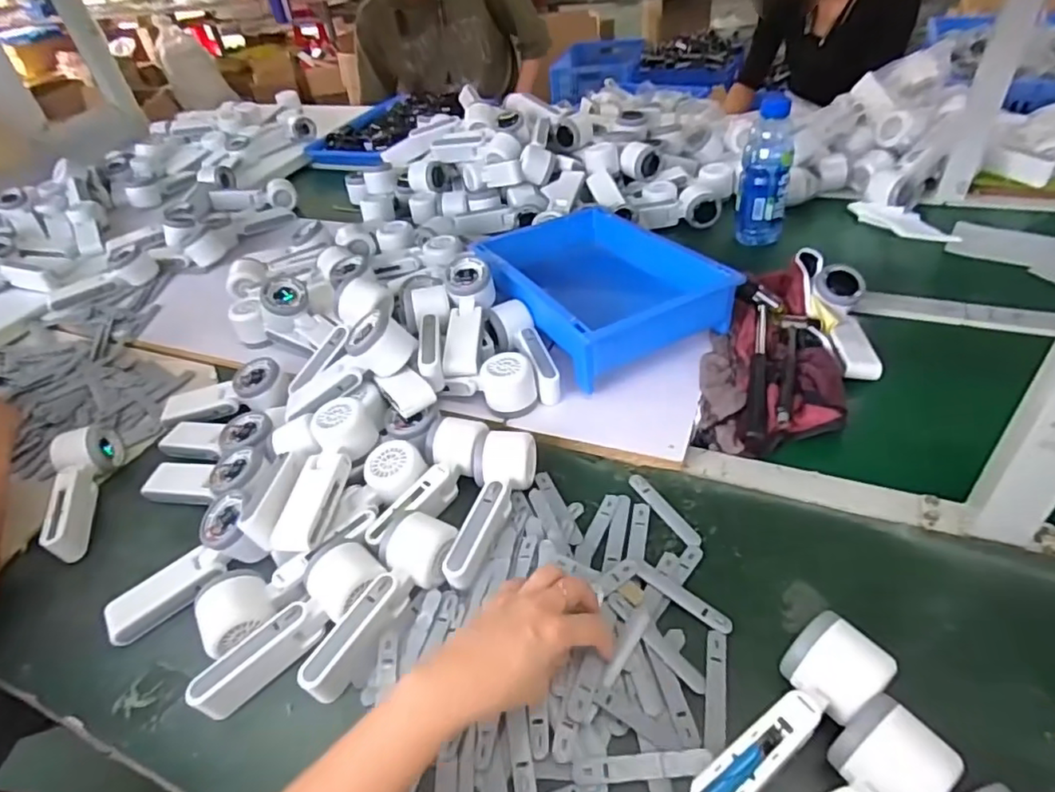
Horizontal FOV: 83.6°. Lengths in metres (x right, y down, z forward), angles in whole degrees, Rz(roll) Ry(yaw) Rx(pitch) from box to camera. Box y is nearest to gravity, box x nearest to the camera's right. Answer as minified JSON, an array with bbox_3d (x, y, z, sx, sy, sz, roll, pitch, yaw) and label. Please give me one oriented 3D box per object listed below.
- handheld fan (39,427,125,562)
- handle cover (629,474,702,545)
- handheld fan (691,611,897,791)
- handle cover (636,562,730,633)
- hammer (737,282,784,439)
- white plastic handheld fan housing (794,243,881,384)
[{"bbox_3d":[-0.494,0.097,0.650,0.052,0.046,0.163,-19,42,-12],"label":"handheld fan"},{"bbox_3d":[0.130,0.107,0.561,0.015,0.005,0.093,-25,44,-18],"label":"handle cover"},{"bbox_3d":[0.167,0.216,0.395,0.166,0.050,0.060,-29,45,-22],"label":"handheld fan"},{"bbox_3d":[0.128,0.164,0.488,0.086,0.007,0.016,30,53,28],"label":"handle cover"},{"bbox_3d":[0.262,-0.047,0.677,0.059,0.041,0.248,8,44,17],"label":"hammer"},{"bbox_3d":[0.382,-0.099,0.714,0.065,0.029,0.197,-3,55,5],"label":"white plastic handheld fan housing"}]

